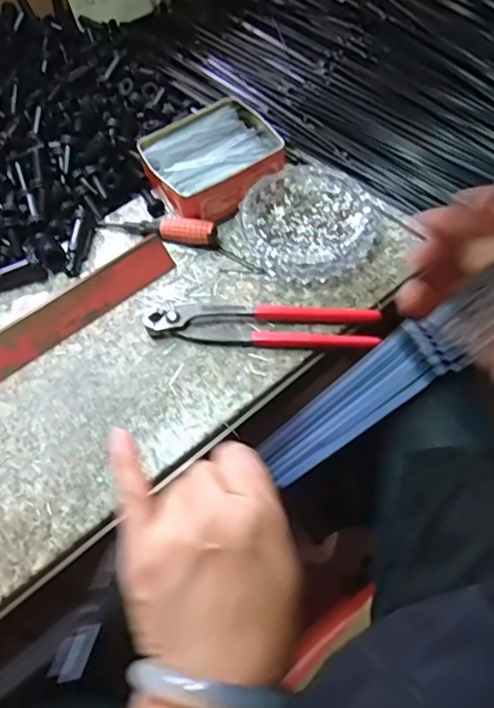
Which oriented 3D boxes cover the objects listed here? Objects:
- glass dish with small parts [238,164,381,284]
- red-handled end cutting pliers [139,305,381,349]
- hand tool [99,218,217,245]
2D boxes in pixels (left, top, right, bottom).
[{"bbox_3d":[0.055,-0.122,0.508,0.122,0.027,0.118,-2,60,3],"label":"glass dish with small parts"},{"bbox_3d":[0.012,-0.029,0.466,0.194,0.018,0.045,4,60,6],"label":"red-handled end cutting pliers"},{"bbox_3d":[-0.090,-0.121,0.522,0.124,0.022,0.017,11,61,11],"label":"hand tool"}]

